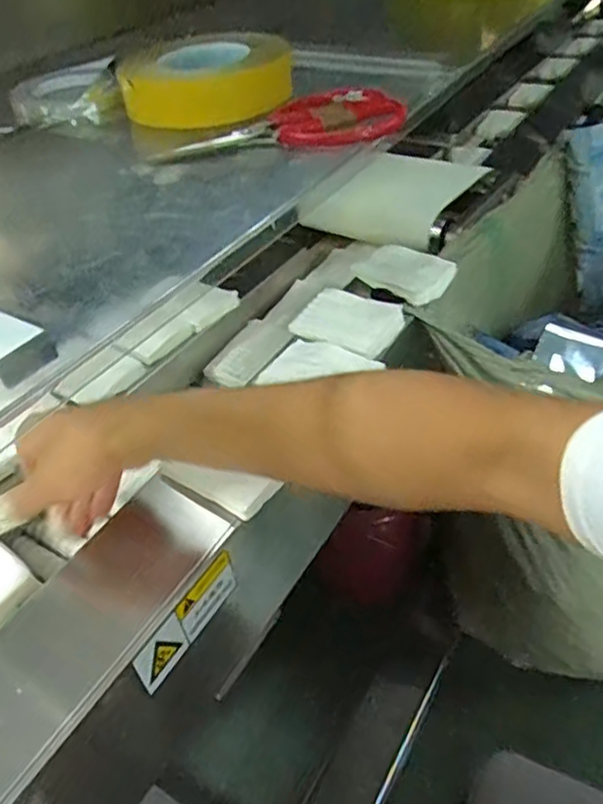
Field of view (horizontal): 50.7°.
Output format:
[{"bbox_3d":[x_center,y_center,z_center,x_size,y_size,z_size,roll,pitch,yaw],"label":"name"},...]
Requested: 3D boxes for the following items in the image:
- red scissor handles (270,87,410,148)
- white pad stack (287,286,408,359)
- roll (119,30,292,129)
[{"bbox_3d":[0.028,-0.219,0.487,0.097,0.017,0.088,5,42,12],"label":"red scissor handles"},{"bbox_3d":[0.048,-0.086,0.671,0.109,0.010,0.069,24,75,27],"label":"white pad stack"},{"bbox_3d":[-0.074,-0.287,0.558,0.131,0.045,0.131,-3,41,3],"label":"roll"}]

